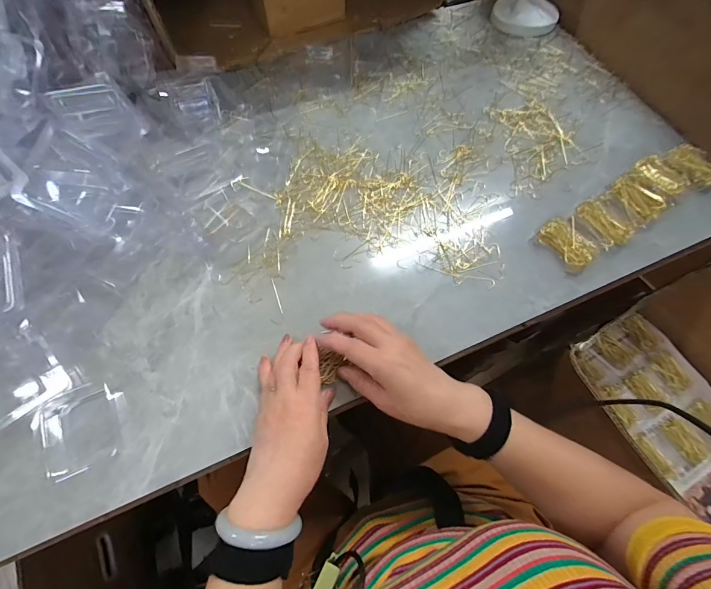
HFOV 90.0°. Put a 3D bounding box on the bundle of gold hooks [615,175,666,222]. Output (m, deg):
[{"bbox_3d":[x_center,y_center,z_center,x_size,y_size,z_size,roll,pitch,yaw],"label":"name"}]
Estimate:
[{"bbox_3d":[0.388,-0.134,0.483,0.043,0.012,0.071,-16,66,-9],"label":"bundle of gold hooks"}]

